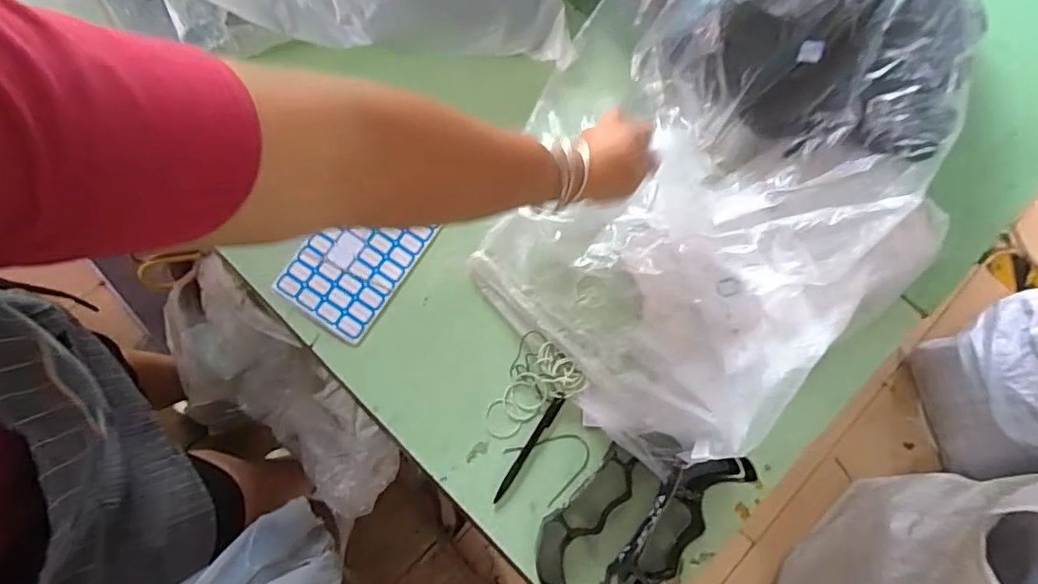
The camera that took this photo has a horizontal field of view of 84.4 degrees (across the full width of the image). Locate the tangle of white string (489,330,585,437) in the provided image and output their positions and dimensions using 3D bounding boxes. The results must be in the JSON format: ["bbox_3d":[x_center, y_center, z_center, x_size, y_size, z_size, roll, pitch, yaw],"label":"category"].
[{"bbox_3d":[0.010,0.113,0.637,0.082,0.018,0.117,39,80,7],"label":"tangle of white string"}]

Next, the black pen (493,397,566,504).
[{"bbox_3d":[0.010,0.173,0.630,0.012,0.013,0.130,35,80,6],"label":"black pen"}]

